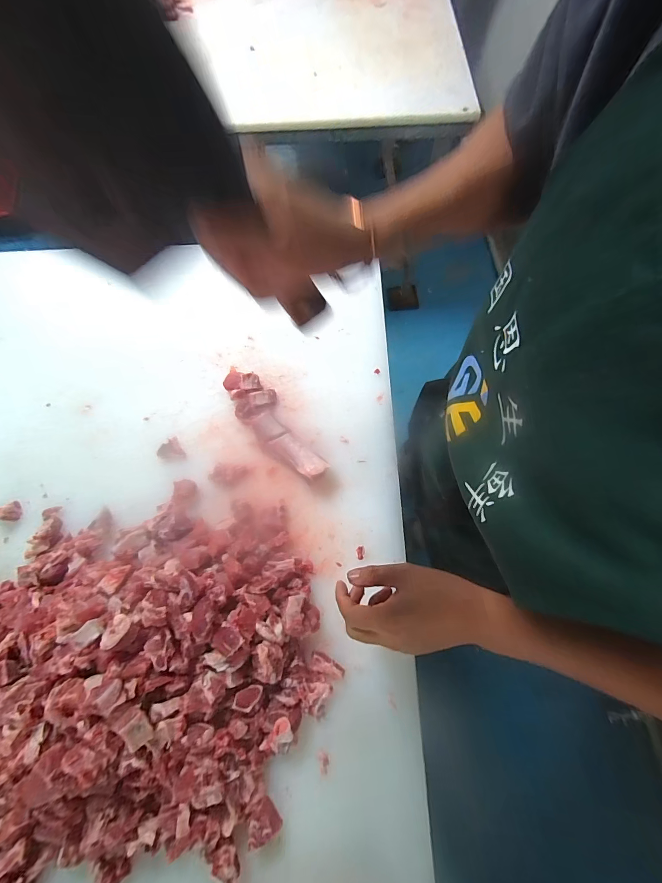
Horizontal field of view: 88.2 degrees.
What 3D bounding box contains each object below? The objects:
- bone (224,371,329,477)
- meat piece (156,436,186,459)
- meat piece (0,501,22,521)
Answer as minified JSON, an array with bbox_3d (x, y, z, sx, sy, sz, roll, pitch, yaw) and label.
[{"bbox_3d":[-0.095,-0.029,0.544,0.066,0.028,0.227,-38,74,-12],"label":"bone"},{"bbox_3d":[-0.252,0.014,0.534,0.034,0.018,0.041,-35,74,-11],"label":"meat piece"},{"bbox_3d":[-0.476,0.101,0.502,0.024,0.024,0.029,2,71,1],"label":"meat piece"}]

